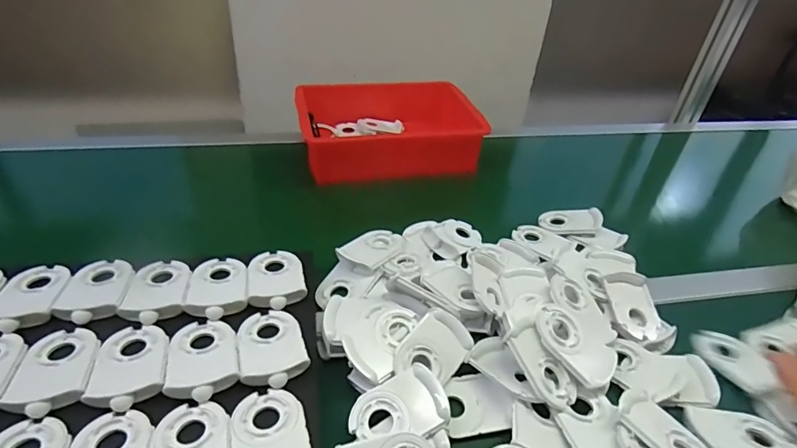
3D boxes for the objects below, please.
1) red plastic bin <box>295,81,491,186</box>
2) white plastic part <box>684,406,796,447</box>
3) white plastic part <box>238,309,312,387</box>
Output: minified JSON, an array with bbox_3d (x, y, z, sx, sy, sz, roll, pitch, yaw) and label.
[{"bbox_3d":[-0.018,-0.167,0.802,0.296,0.081,0.207,-8,38,-17],"label":"red plastic bin"},{"bbox_3d":[0.304,0.187,0.404,0.086,0.013,0.050,8,37,4],"label":"white plastic part"},{"bbox_3d":[-0.116,0.108,0.419,0.057,0.011,0.086,-9,39,-18],"label":"white plastic part"}]

